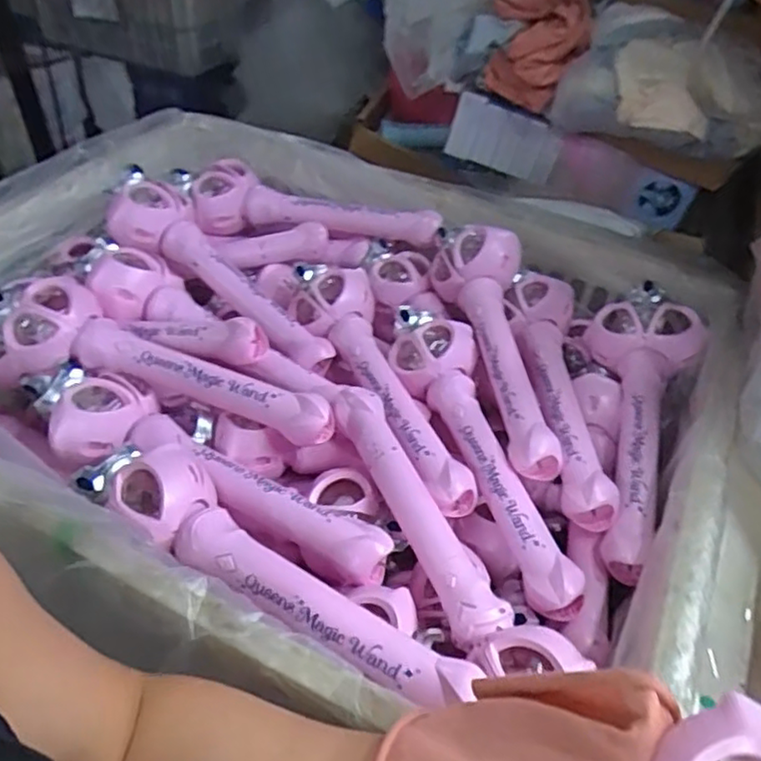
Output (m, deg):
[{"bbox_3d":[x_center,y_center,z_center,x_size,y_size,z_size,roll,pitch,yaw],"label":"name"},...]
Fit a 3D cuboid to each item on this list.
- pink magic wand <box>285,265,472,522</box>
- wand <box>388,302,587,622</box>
[{"bbox_3d":[-0.013,-0.011,0.692,0.087,0.056,0.355,-13,47,-18],"label":"pink magic wand"},{"bbox_3d":[0.091,0.056,0.639,0.086,0.061,0.359,-9,46,-14],"label":"wand"}]

